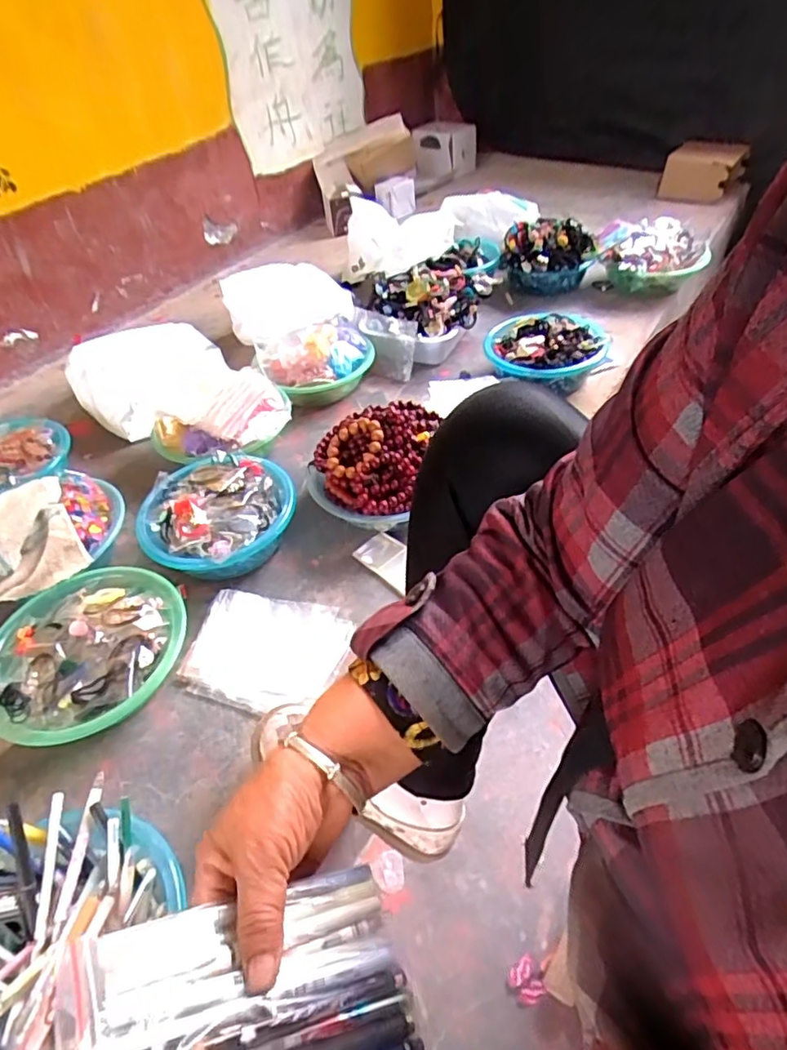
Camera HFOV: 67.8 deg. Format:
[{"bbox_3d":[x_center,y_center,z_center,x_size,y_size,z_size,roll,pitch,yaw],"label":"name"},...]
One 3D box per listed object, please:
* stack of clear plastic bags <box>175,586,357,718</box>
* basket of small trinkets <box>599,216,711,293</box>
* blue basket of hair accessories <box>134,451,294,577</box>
[{"bbox_3d":[-0.160,0.157,0.753,0.195,0.022,0.161,9,47,15],"label":"stack of clear plastic bags"},{"bbox_3d":[0.601,-0.622,1.361,0.229,0.125,0.170,7,46,13],"label":"basket of small trinkets"},{"bbox_3d":[-0.252,-0.010,0.862,0.220,0.099,0.203,-3,45,3],"label":"blue basket of hair accessories"}]

